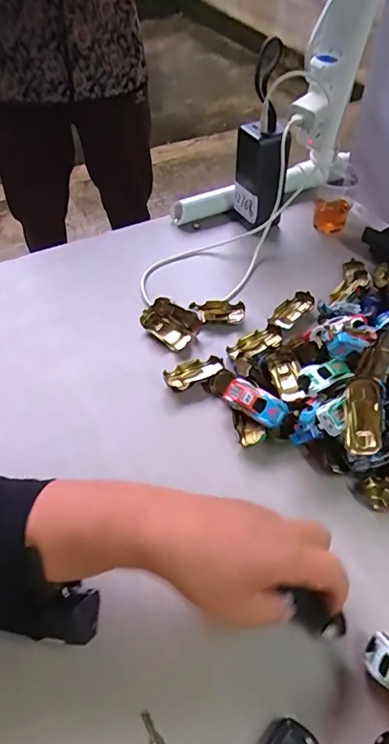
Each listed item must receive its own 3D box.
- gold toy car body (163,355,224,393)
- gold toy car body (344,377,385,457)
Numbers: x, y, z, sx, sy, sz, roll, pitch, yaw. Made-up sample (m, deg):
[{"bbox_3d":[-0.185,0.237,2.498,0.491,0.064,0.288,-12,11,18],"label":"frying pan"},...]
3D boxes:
[{"bbox_3d":[0.000,0.001,0.497,0.063,0.015,0.031,-21,53,-15],"label":"gold toy car body"},{"bbox_3d":[0.143,0.037,0.404,0.030,0.016,0.064,3,78,8],"label":"gold toy car body"}]

